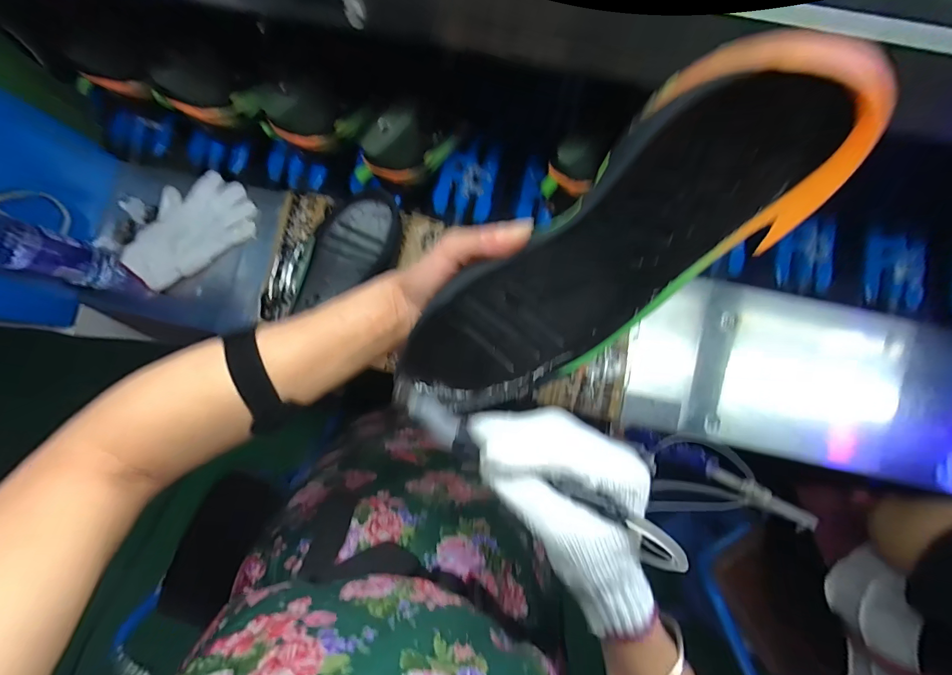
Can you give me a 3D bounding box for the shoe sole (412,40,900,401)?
[{"bbox_3d":[0.066,-0.036,0.247,0.096,0.032,0.277,37,123,-24],"label":"shoe sole"}]

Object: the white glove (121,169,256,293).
[{"bbox_3d":[-0.442,-0.176,0.623,0.187,0.051,0.125,-34,86,0],"label":"white glove"}]

